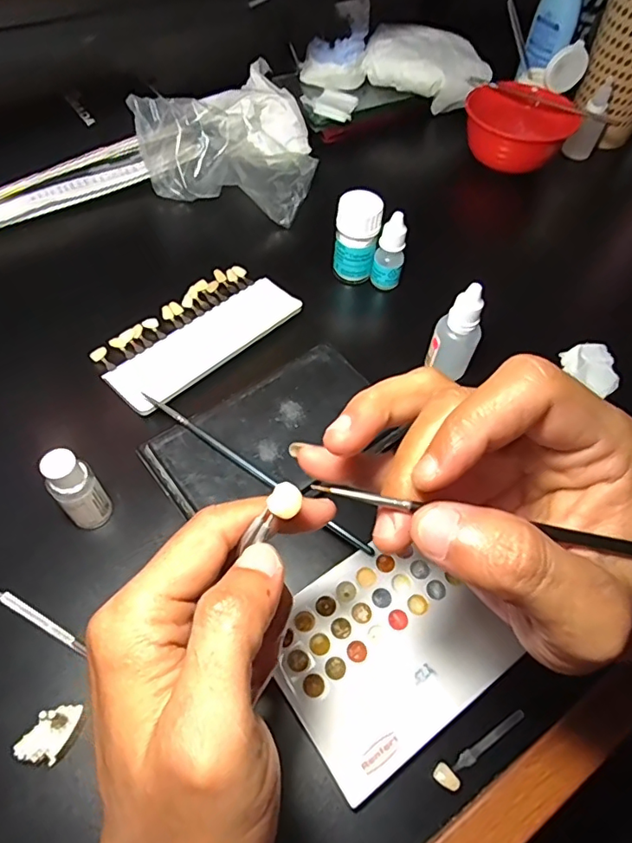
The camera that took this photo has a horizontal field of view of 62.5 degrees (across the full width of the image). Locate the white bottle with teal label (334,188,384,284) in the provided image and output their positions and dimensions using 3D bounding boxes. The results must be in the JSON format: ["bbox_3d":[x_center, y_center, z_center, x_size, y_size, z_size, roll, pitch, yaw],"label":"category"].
[{"bbox_3d":[0.032,-0.147,0.415,0.033,0.063,0.030,4,57,-3],"label":"white bottle with teal label"}]

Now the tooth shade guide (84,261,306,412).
[{"bbox_3d":[-0.088,-0.068,0.389,0.074,0.016,0.150,37,61,18],"label":"tooth shade guide"}]

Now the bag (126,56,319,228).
[{"bbox_3d":[-0.068,-0.272,0.488,0.150,0.060,0.148,16,57,5],"label":"bag"}]

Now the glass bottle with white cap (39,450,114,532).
[{"bbox_3d":[-0.130,0.040,0.288,0.023,0.065,0.020,-37,67,-25],"label":"glass bottle with white cap"}]

